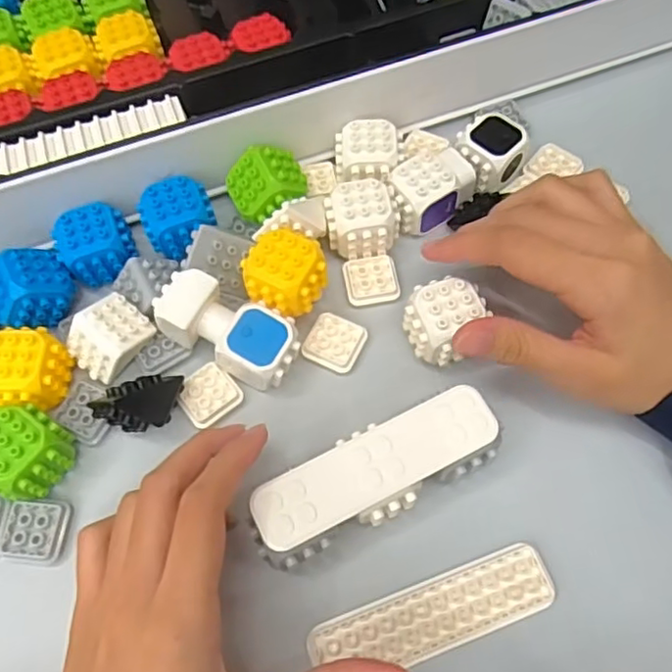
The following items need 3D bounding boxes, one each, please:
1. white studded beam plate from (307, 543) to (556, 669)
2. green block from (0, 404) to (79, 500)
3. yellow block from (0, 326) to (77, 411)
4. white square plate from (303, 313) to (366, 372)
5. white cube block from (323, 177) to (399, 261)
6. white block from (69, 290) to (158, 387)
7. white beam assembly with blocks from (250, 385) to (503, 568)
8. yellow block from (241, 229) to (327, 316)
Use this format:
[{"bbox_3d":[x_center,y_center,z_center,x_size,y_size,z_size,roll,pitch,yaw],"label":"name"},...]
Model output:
[{"bbox_3d":[0.041,0.118,0.261,0.104,0.004,0.028,-19,65,-8],"label":"white studded beam plate"},{"bbox_3d":[-0.140,0.053,0.279,0.032,0.031,0.036,32,69,16],"label":"green block"},{"bbox_3d":[-0.148,0.018,0.296,0.031,0.029,0.035,3,64,3],"label":"yellow block"},{"bbox_3d":[-0.001,0.004,0.316,0.028,0.009,0.029,26,68,13],"label":"white square plate"},{"bbox_3d":[0.014,-0.061,0.328,0.037,0.031,0.030,-6,64,-1],"label":"white cube block"},{"bbox_3d":[-0.111,0.000,0.305,0.028,0.026,0.038,40,72,18],"label":"white block"},{"bbox_3d":[0.017,0.062,0.268,0.107,0.040,0.033,-25,66,-10],"label":"white beam assembly with blocks"},{"bbox_3d":[-0.025,-0.027,0.308,0.035,0.038,0.035,33,70,16],"label":"yellow block"}]

